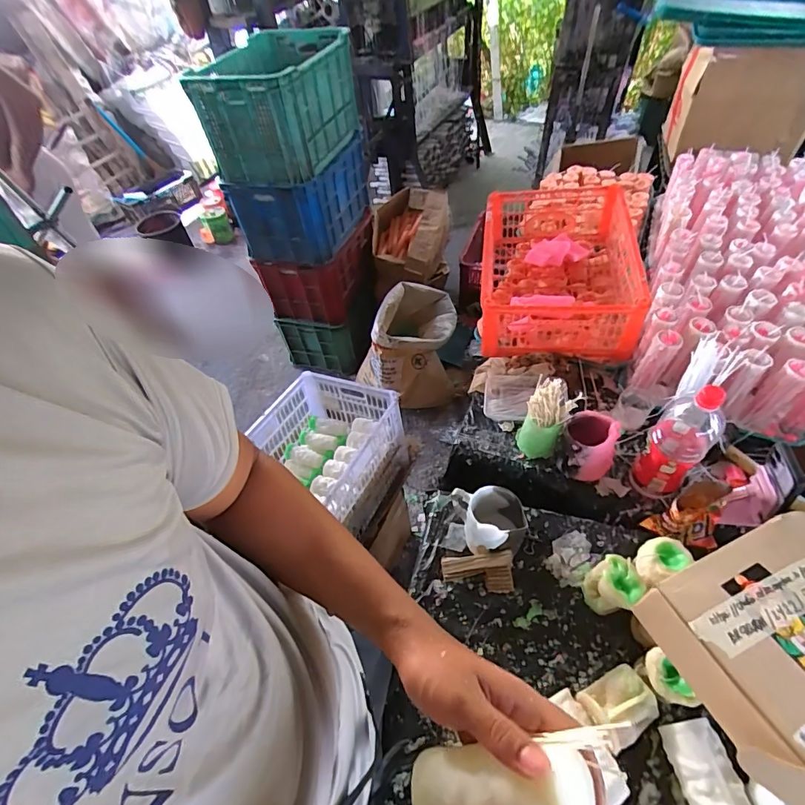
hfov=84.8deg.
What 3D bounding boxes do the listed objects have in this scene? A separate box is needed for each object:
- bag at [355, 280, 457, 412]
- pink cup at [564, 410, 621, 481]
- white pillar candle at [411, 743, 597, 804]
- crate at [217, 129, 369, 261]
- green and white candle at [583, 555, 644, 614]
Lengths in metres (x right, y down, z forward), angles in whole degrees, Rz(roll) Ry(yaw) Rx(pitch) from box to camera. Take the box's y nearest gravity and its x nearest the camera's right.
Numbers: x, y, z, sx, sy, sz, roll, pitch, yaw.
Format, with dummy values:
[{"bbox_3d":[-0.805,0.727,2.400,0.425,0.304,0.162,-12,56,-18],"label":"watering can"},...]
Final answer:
[{"bbox_3d":[0.024,-0.209,1.693,0.355,0.404,0.317,-3,51,4],"label":"bag"},{"bbox_3d":[0.333,0.077,0.790,0.088,0.102,0.082,-3,51,4],"label":"pink cup"},{"bbox_3d":[0.059,0.252,0.285,0.118,0.042,0.047,-24,45,26],"label":"white pillar candle"},{"bbox_3d":[-0.357,-0.745,1.600,0.335,0.279,0.441,9,52,13],"label":"crate"},{"bbox_3d":[0.313,0.280,0.663,0.067,0.077,0.071,-32,55,-19],"label":"green and white candle"}]

